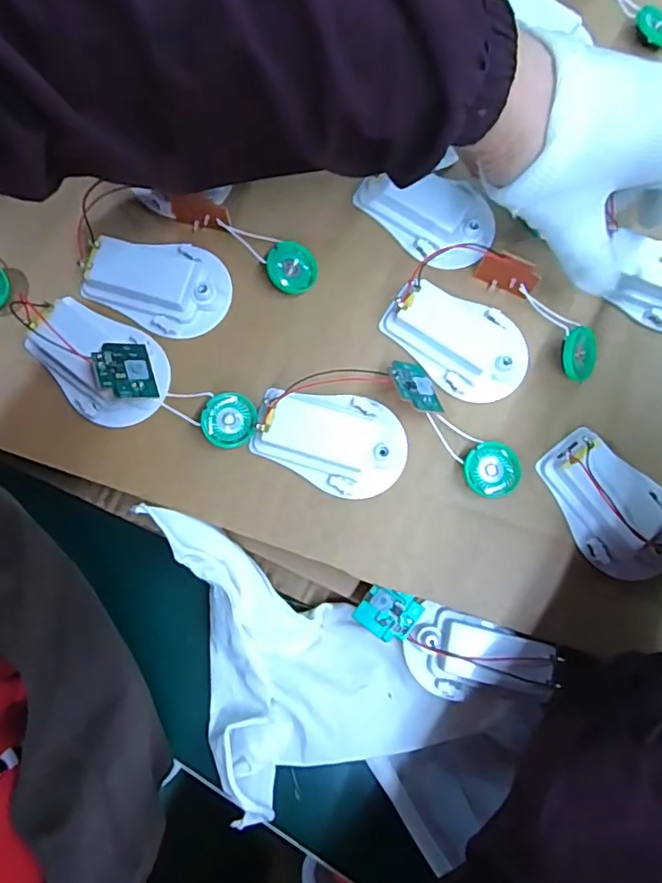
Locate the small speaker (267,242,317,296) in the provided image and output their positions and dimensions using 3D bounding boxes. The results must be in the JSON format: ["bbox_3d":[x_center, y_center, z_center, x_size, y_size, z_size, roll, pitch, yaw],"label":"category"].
[{"bbox_3d":[-0.021,-0.096,0.311,0.027,0.009,0.026,-15,79,-1],"label":"small speaker"}]

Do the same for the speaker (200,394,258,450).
[{"bbox_3d":[-0.053,-0.011,0.294,0.028,0.004,0.028,-3,102,-14],"label":"speaker"}]

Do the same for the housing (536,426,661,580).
[{"bbox_3d":[0.142,0.033,0.287,0.043,0.021,0.078,-33,80,-4],"label":"housing"}]

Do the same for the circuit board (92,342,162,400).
[{"bbox_3d":[-0.105,-0.035,0.287,0.029,0.008,0.031,-4,69,-36],"label":"circuit board"}]

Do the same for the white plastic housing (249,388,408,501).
[{"bbox_3d":[0.000,-0.002,0.292,0.077,0.020,0.052,12,80,5],"label":"white plastic housing"}]

